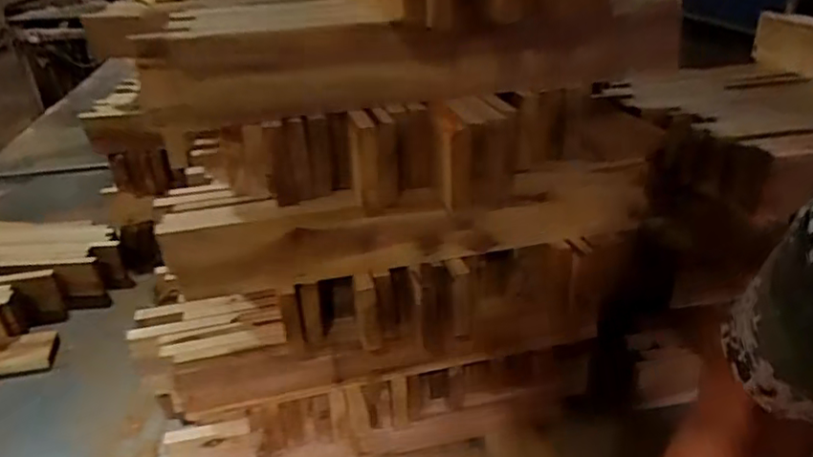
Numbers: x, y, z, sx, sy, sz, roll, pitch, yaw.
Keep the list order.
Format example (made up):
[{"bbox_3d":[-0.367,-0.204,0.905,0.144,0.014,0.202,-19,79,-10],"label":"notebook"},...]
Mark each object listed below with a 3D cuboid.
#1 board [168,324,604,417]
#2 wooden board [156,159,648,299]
[{"bbox_3d":[-0.012,0.141,0.668,0.462,0.072,0.024,-8,29,-11],"label":"board"},{"bbox_3d":[0.020,-0.001,0.601,0.485,0.077,0.024,-9,29,-13],"label":"wooden board"}]

